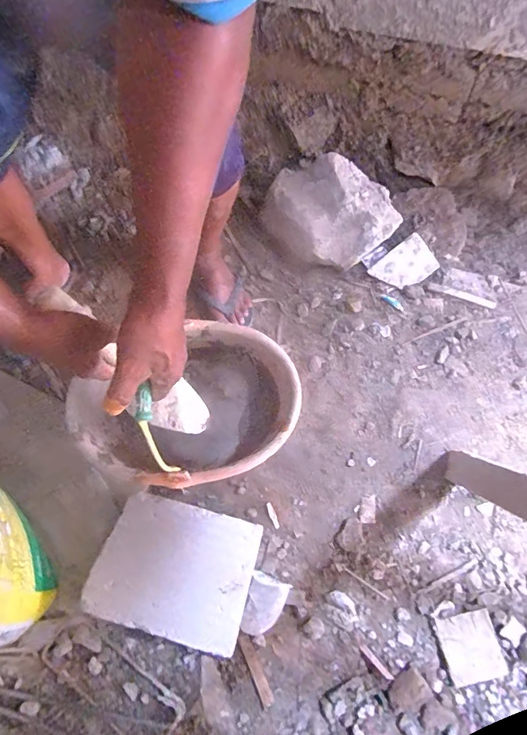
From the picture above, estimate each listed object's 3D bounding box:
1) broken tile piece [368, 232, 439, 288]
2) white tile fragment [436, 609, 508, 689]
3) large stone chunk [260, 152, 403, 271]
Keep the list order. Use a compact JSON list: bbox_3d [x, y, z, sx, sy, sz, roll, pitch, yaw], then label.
[{"bbox_3d":[0.328,-0.232,1.011,0.131,0.022,0.101,-40,98,5],"label":"broken tile piece"},{"bbox_3d":[0.370,0.498,0.776,0.102,0.006,0.105,-12,69,-4],"label":"white tile fragment"},{"bbox_3d":[0.154,-0.359,1.022,0.189,0.152,0.290,-43,79,-13],"label":"large stone chunk"}]

